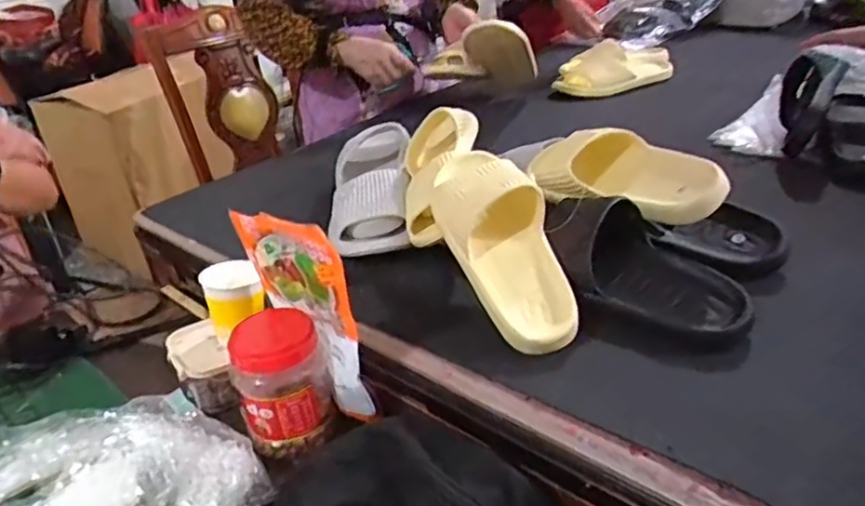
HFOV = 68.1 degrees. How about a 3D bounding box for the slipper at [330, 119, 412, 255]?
[{"bbox_3d":[-0.087,-0.081,0.876,0.113,0.065,0.251,-5,44,2],"label":"slipper"}]

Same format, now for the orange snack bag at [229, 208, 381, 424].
[{"bbox_3d":[-0.134,0.053,0.657,0.027,0.208,0.170,-27,36,-32],"label":"orange snack bag"}]

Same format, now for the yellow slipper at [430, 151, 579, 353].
[{"bbox_3d":[0.073,-0.017,0.666,0.101,0.072,0.252,-15,62,-16],"label":"yellow slipper"}]

